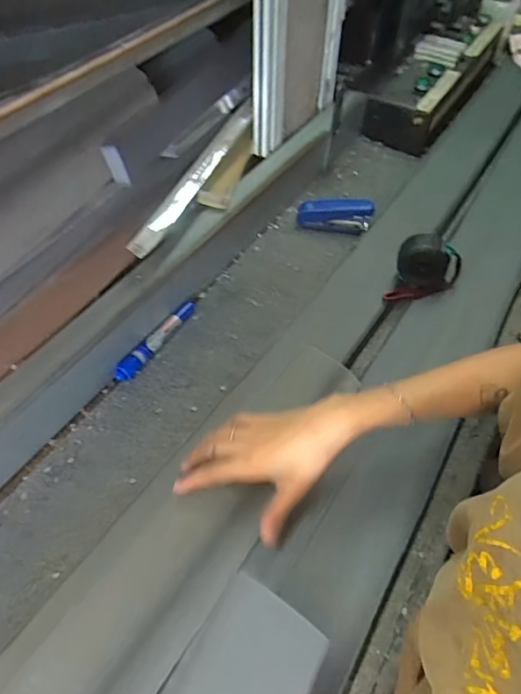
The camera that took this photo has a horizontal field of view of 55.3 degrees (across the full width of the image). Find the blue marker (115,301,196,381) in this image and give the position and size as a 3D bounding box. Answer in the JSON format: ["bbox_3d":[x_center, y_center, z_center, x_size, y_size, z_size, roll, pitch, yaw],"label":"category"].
[{"bbox_3d":[-0.123,-0.014,0.599,0.022,0.021,0.135,25,57,17],"label":"blue marker"}]

